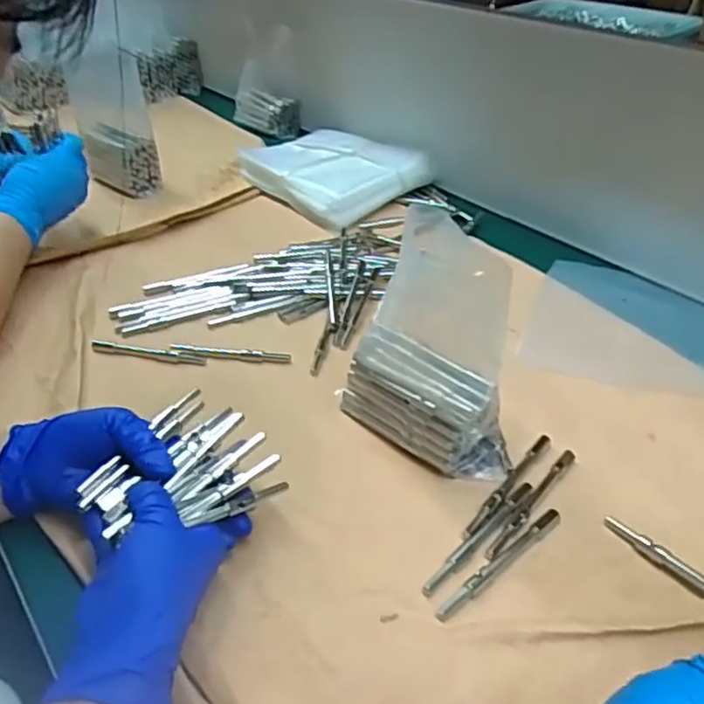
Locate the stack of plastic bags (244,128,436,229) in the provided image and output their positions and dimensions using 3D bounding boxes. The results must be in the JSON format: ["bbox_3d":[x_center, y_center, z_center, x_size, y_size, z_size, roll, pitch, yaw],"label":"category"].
[{"bbox_3d":[-0.027,-0.246,0.904,0.181,0.035,0.222,-30,45,-30],"label":"stack of plastic bags"}]

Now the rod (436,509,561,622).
[{"bbox_3d":[0.096,0.134,0.432,0.113,0.006,0.012,-29,44,-30],"label":"rod"}]

